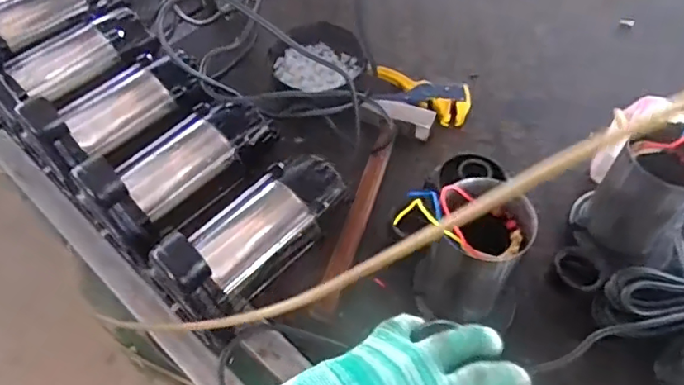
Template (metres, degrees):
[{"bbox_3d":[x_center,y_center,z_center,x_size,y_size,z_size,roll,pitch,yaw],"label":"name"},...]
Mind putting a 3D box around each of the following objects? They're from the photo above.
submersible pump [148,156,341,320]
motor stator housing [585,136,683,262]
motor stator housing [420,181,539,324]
[{"bbox_3d":[-0.095,0.037,0.617,0.091,0.131,0.224,34,63,21],"label":"submersible pump"},{"bbox_3d":[0.338,0.002,0.625,0.092,0.135,0.086,37,64,23],"label":"motor stator housing"},{"bbox_3d":[0.136,0.062,0.579,0.090,0.147,0.093,24,60,16],"label":"motor stator housing"}]

